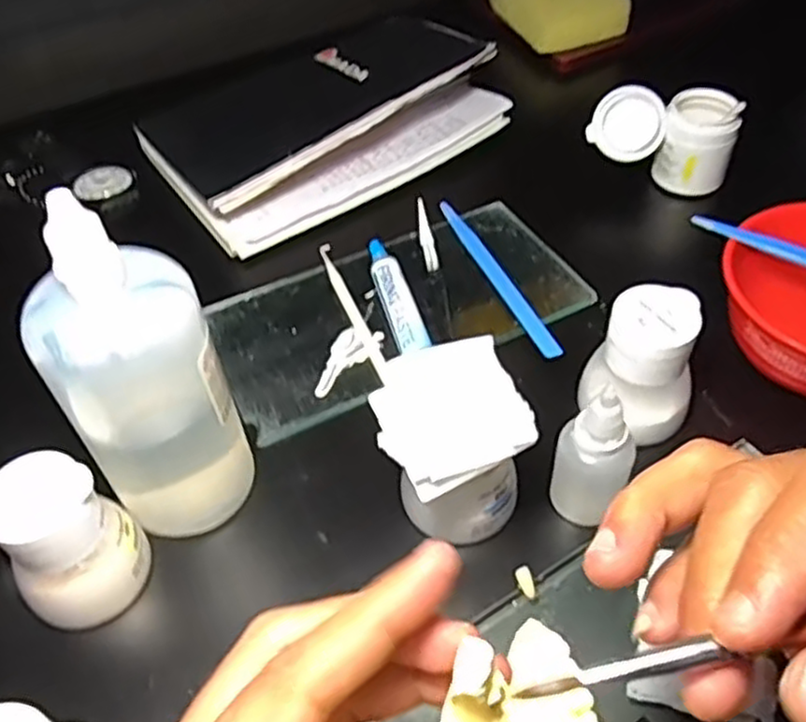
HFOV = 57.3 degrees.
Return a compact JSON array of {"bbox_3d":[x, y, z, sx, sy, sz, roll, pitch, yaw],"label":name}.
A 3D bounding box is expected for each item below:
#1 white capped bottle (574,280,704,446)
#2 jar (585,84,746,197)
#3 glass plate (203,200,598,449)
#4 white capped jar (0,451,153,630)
[{"bbox_3d":[0.108,0.001,0.332,0.048,0.057,0.040,18,52,17],"label":"white capped bottle"},{"bbox_3d":[0.161,-0.141,0.462,0.084,0.054,0.040,10,50,11],"label":"jar"},{"bbox_3d":[-0.002,-0.032,0.409,0.197,0.011,0.104,-22,52,-15],"label":"glass plate"},{"bbox_3d":[-0.131,0.071,0.288,0.042,0.063,0.046,-1,49,1],"label":"white capped jar"}]

